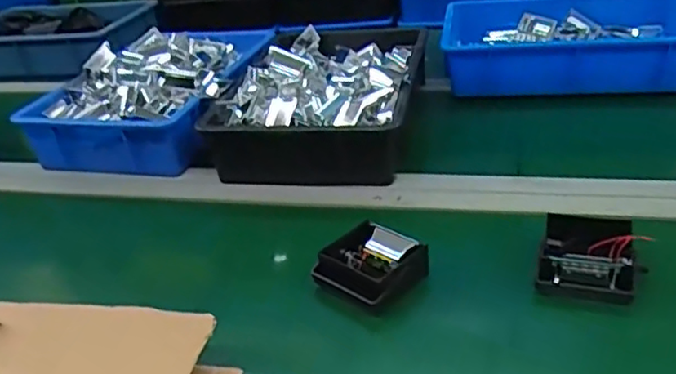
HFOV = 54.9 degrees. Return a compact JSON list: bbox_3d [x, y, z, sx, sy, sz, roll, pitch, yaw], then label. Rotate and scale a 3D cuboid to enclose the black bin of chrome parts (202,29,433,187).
[{"bbox_3d":[-0.016,-0.148,1.011,0.277,0.109,0.388,0,31,12],"label":"black bin of chrome parts"}]

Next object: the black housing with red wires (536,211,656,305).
[{"bbox_3d":[0.254,0.069,0.652,0.092,0.041,0.085,7,33,22],"label":"black housing with red wires"}]

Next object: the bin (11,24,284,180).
[{"bbox_3d":[-0.290,-0.164,1.085,0.291,0.120,0.401,2,31,14],"label":"bin"}]

